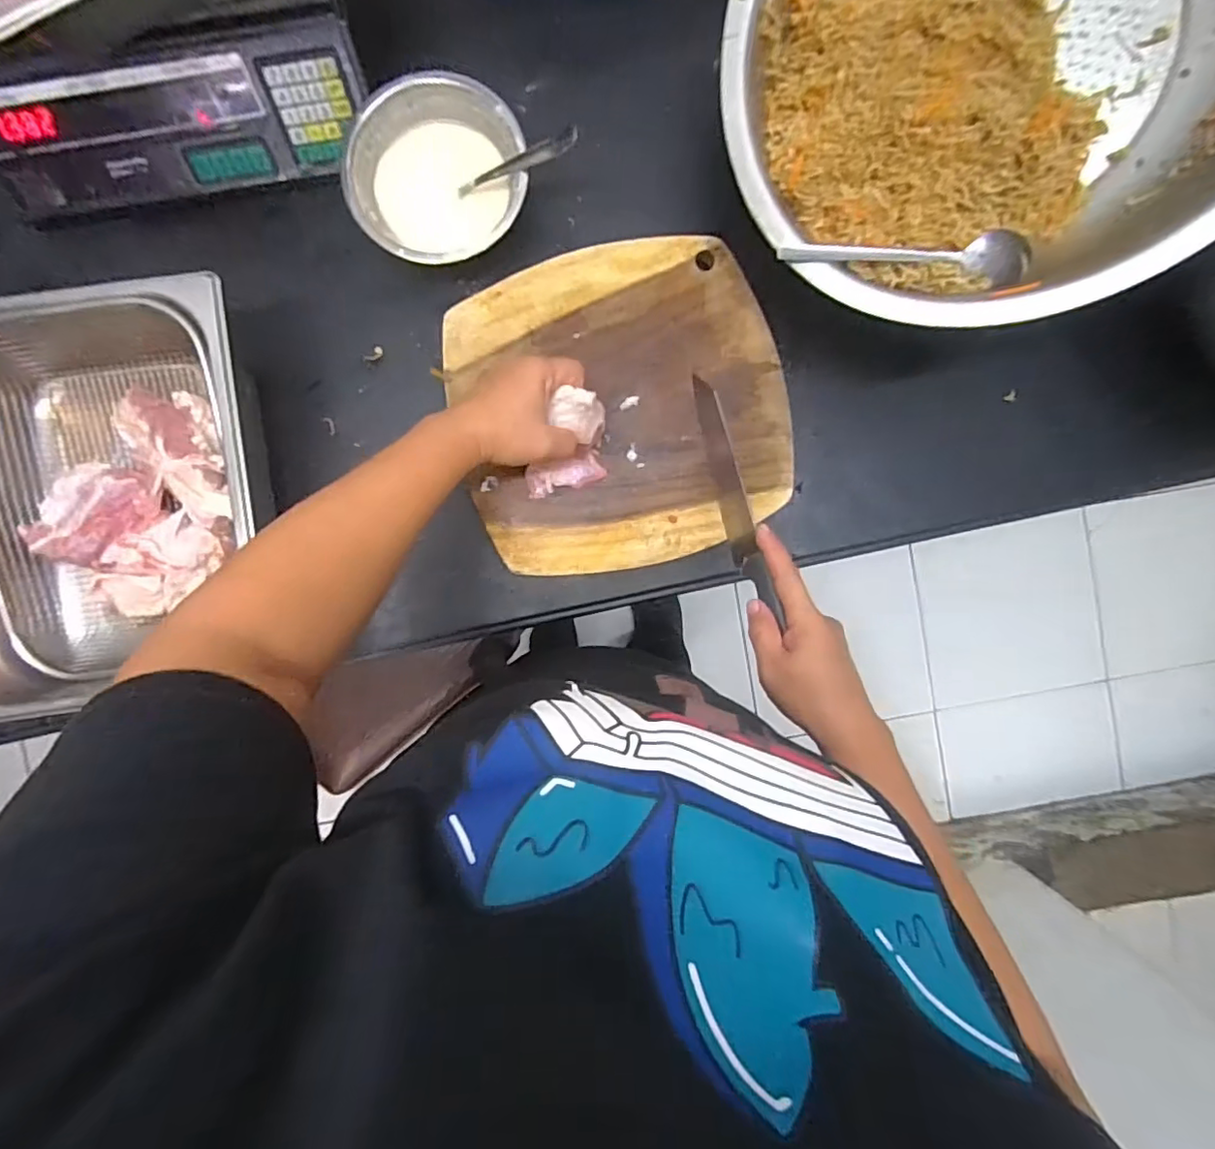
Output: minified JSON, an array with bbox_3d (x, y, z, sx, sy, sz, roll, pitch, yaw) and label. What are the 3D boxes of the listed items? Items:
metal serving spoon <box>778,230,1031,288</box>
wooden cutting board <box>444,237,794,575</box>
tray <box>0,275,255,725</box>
[{"bbox_3d":[0.236,-0.249,0.451,0.196,0.017,0.039,2,91,-1],"label":"metal serving spoon"},{"bbox_3d":[0.014,-0.151,0.522,0.285,0.012,0.281,-16,91,-1],"label":"wooden cutting board"},{"bbox_3d":[-0.414,-0.063,0.492,0.262,0.100,0.314,-8,91,-1],"label":"tray"}]

